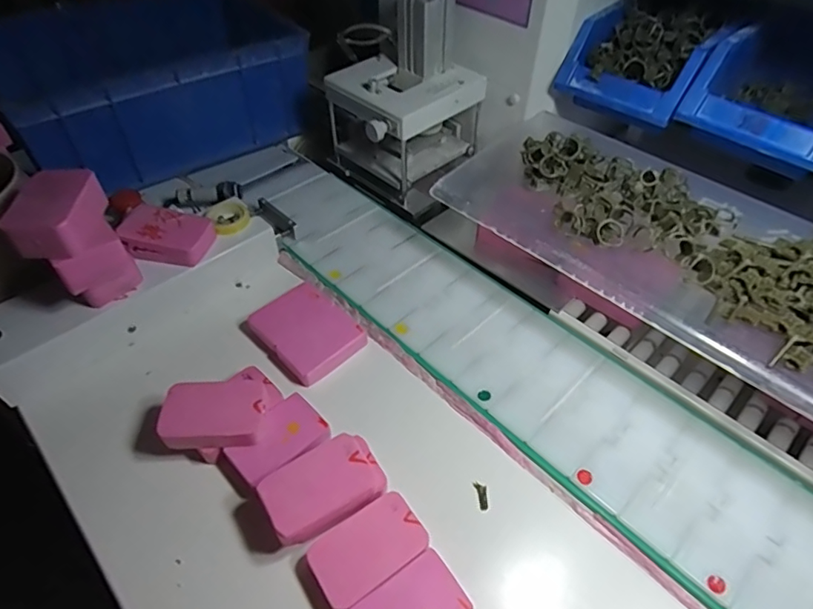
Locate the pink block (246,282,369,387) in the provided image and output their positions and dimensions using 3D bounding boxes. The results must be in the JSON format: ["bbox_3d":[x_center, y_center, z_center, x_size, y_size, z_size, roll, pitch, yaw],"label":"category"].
[{"bbox_3d":[-0.088,0.020,0.449,0.067,0.015,0.089,-36,57,-28],"label":"pink block"}]

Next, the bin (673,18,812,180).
[{"bbox_3d":[0.341,-0.194,0.455,0.121,0.068,0.183,35,57,27],"label":"bin"}]

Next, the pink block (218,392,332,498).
[{"bbox_3d":[-0.095,0.105,0.378,0.044,0.024,0.074,35,57,27],"label":"pink block"}]

